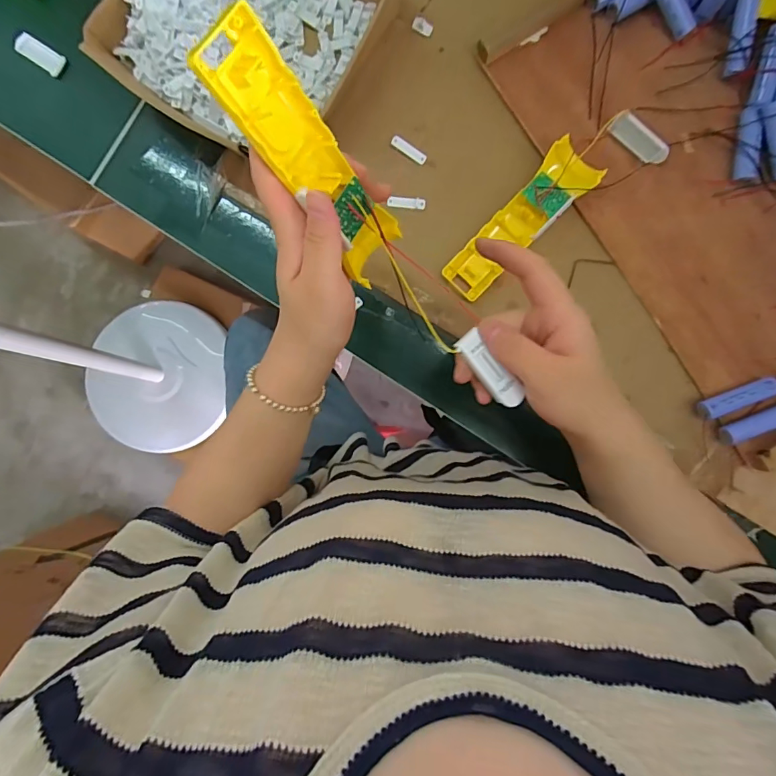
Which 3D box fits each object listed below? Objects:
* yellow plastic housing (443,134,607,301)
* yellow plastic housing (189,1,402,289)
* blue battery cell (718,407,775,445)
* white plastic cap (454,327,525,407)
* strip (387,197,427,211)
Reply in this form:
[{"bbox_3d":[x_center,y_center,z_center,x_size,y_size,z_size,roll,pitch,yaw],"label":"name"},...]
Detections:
[{"bbox_3d":[0.119,-0.151,0.418,0.156,0.016,0.048,-44,87,14],"label":"yellow plastic housing"},{"bbox_3d":[-0.042,-0.131,0.278,0.044,0.166,0.029,-44,52,3],"label":"yellow plastic housing"},{"bbox_3d":[0.337,0.032,0.411,0.068,0.017,0.017,-24,88,4],"label":"blue battery cell"},{"bbox_3d":[0.068,-0.011,0.302,0.017,0.006,0.058,-40,99,3],"label":"white plastic cap"},{"bbox_3d":[0.019,-0.181,0.445,0.036,0.005,0.010,6,90,5],"label":"strip"}]

